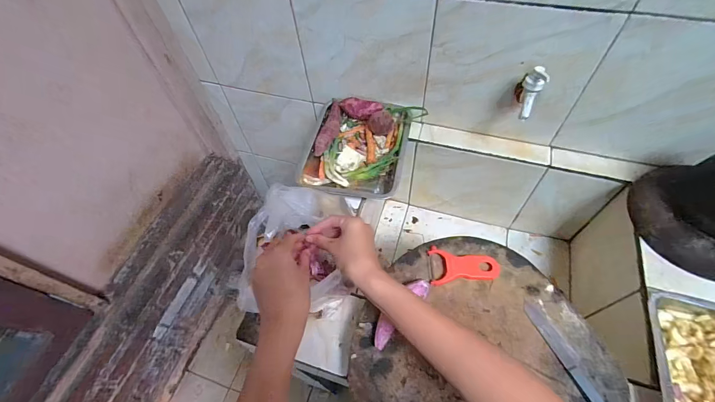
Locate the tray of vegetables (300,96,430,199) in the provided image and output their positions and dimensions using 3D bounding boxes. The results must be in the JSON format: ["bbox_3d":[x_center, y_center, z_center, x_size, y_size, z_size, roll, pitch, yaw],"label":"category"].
[{"bbox_3d":[0.007,-0.120,0.736,0.228,0.092,0.256,8,57,8],"label":"tray of vegetables"}]

